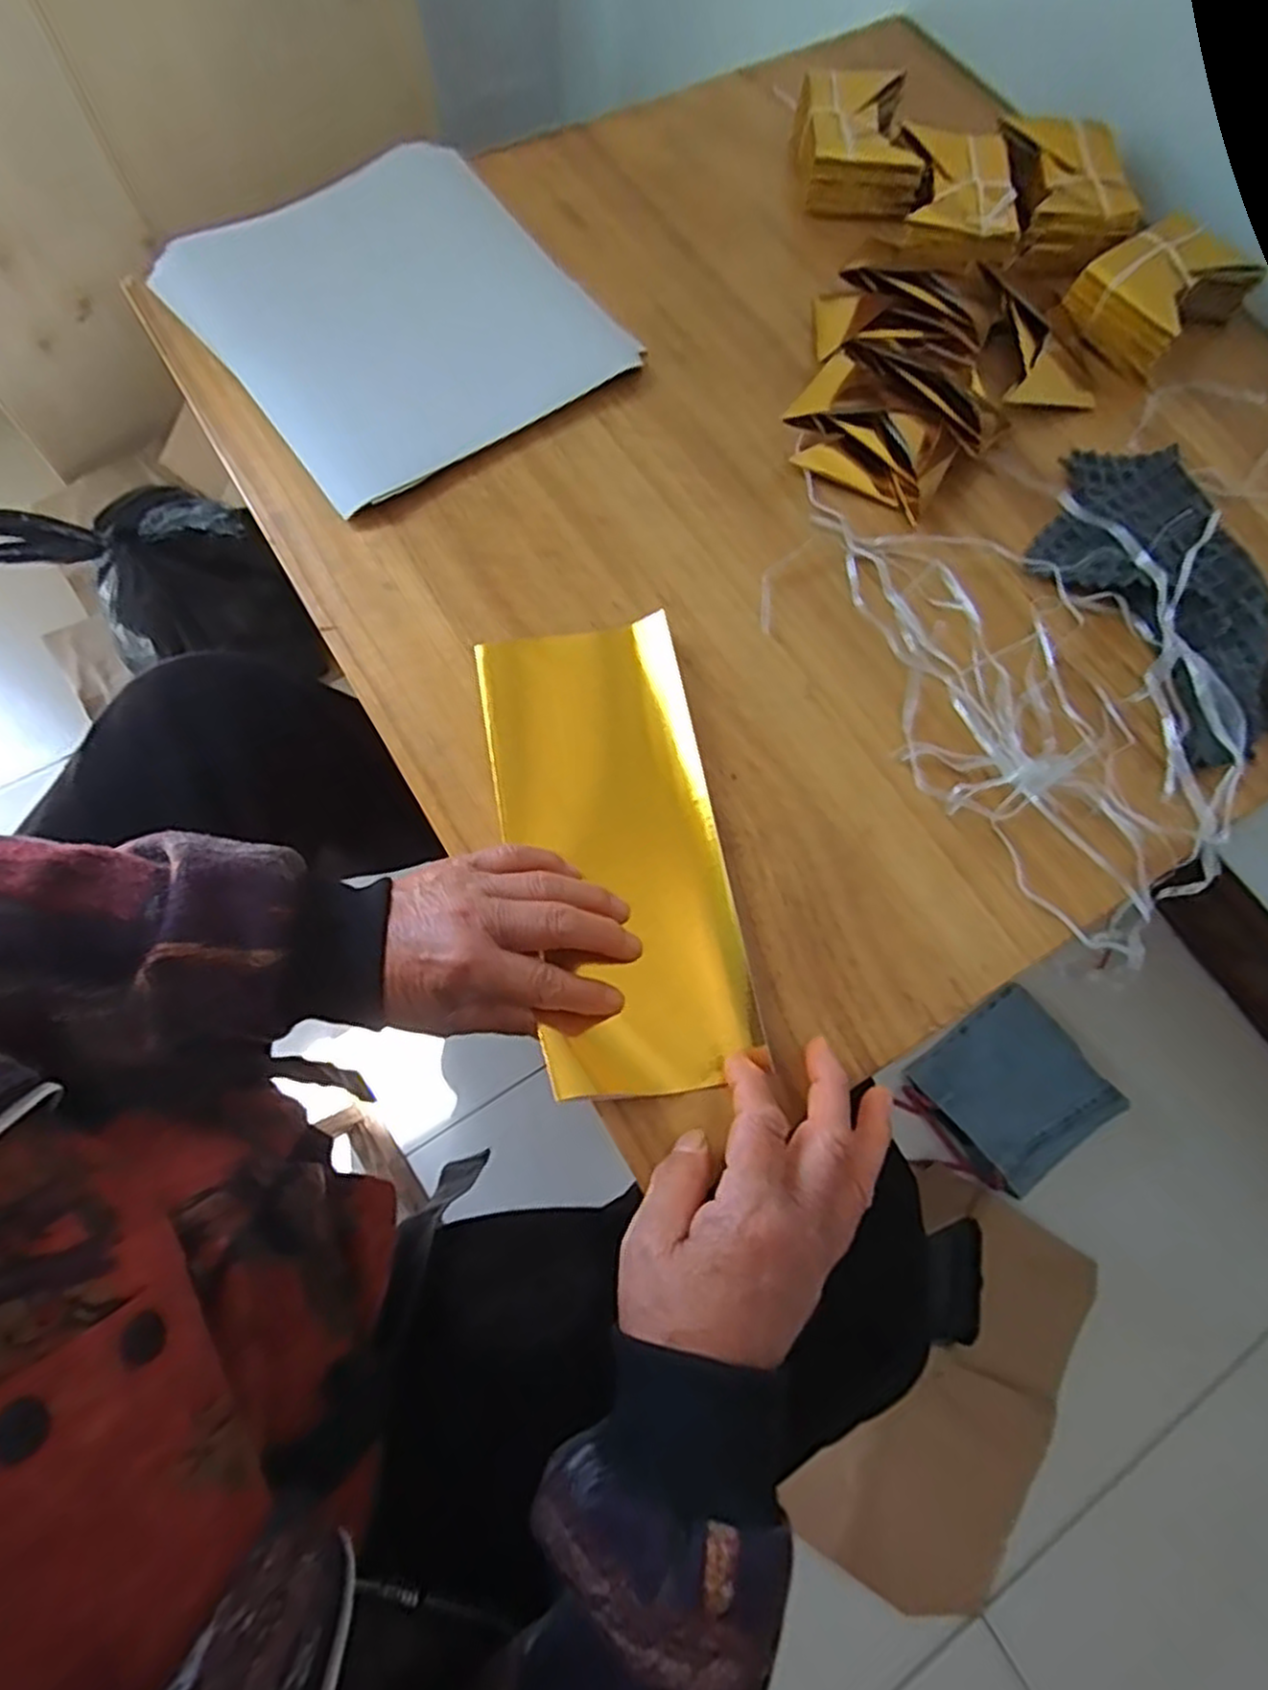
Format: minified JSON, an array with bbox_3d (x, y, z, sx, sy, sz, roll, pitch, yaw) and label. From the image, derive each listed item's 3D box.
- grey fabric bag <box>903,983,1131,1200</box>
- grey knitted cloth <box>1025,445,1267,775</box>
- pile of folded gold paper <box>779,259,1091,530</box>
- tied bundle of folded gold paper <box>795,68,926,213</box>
[{"bbox_3d":[0.399,0.255,0.803,0.159,0.049,0.157,-30,76,-11],"label":"grey fabric bag"},{"bbox_3d":[0.314,-0.150,0.447,0.116,0.029,0.210,-18,74,-8],"label":"grey knitted cloth"},{"bbox_3d":[0.196,-0.300,0.487,0.172,0.036,0.191,22,73,4],"label":"pile of folded gold paper"},{"bbox_3d":[0.160,-0.509,0.551,0.081,0.037,0.111,3,72,-2],"label":"tied bundle of folded gold paper"}]

